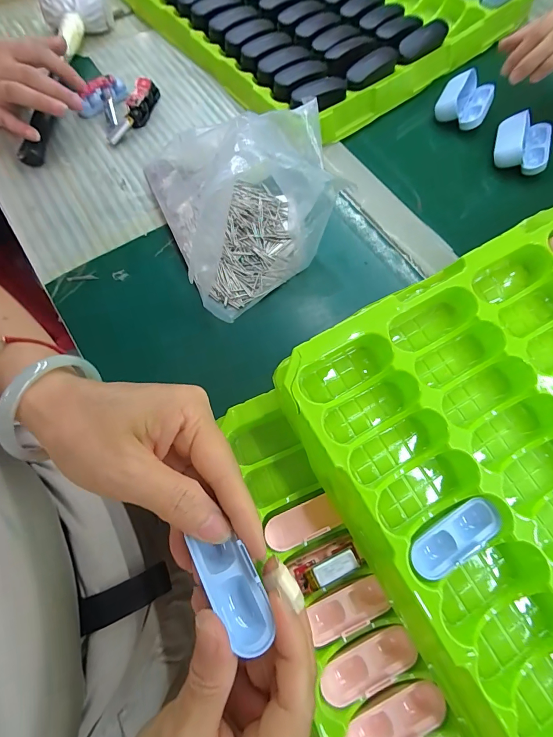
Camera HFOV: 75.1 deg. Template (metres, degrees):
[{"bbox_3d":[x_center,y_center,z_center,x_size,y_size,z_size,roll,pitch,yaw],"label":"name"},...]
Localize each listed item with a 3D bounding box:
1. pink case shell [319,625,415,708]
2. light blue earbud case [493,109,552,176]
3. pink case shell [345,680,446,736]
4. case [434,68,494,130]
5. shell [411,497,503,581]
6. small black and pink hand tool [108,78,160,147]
[{"bbox_3d":[0.057,0.187,0.226,0.062,0.010,0.025,-23,72,-7],"label":"pink case shell"},{"bbox_3d":[0.260,-0.238,0.383,0.051,0.028,0.061,18,72,7],"label":"light blue earbud case"},{"bbox_3d":[0.071,0.213,0.218,0.064,0.010,0.026,-21,71,-6],"label":"pink case shell"},{"bbox_3d":[0.212,-0.299,0.405,0.052,0.029,0.060,28,73,10],"label":"case"},{"bbox_3d":[0.112,0.107,0.228,0.063,0.014,0.024,-33,73,-10],"label":"shell"},{"bbox_3d":[-0.156,-0.289,0.400,0.022,0.025,0.092,21,72,8],"label":"small black and pink hand tool"}]

